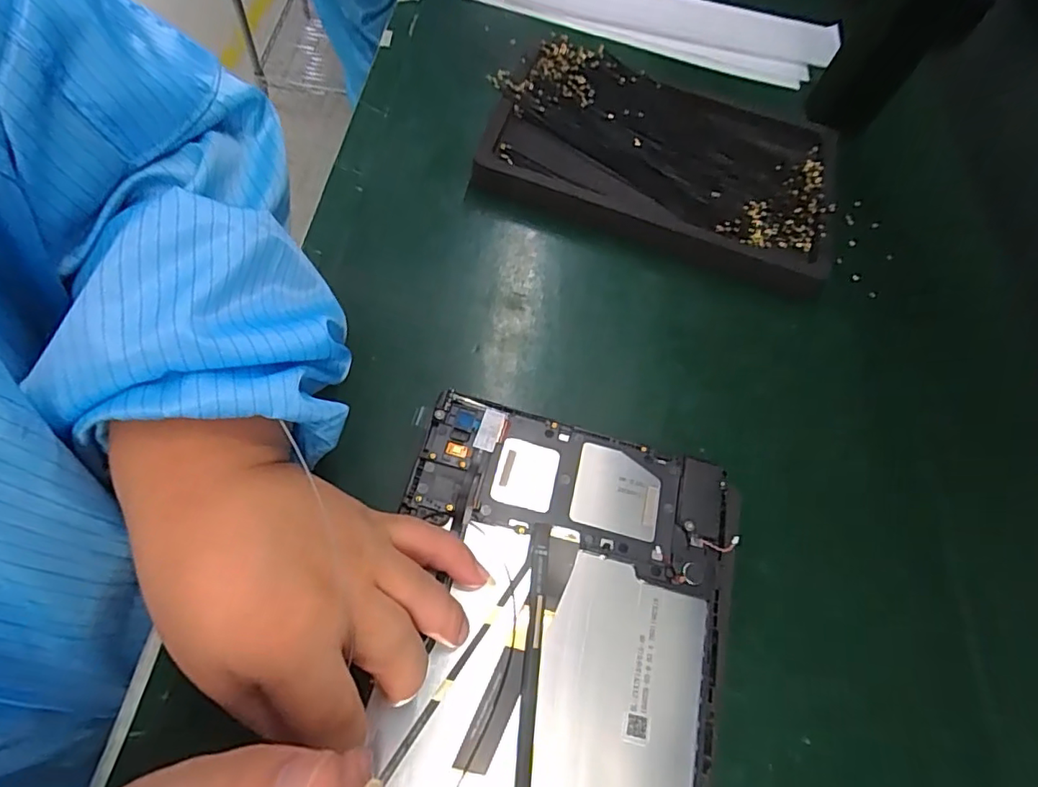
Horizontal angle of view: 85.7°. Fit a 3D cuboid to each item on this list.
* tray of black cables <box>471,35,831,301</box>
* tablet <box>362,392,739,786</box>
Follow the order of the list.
[{"bbox_3d":[0.100,-0.167,0.397,0.242,0.038,0.153,18,61,0],"label":"tray of black cables"},{"bbox_3d":[0.007,0.125,0.225,0.145,0.014,0.241,13,63,4],"label":"tablet"}]

